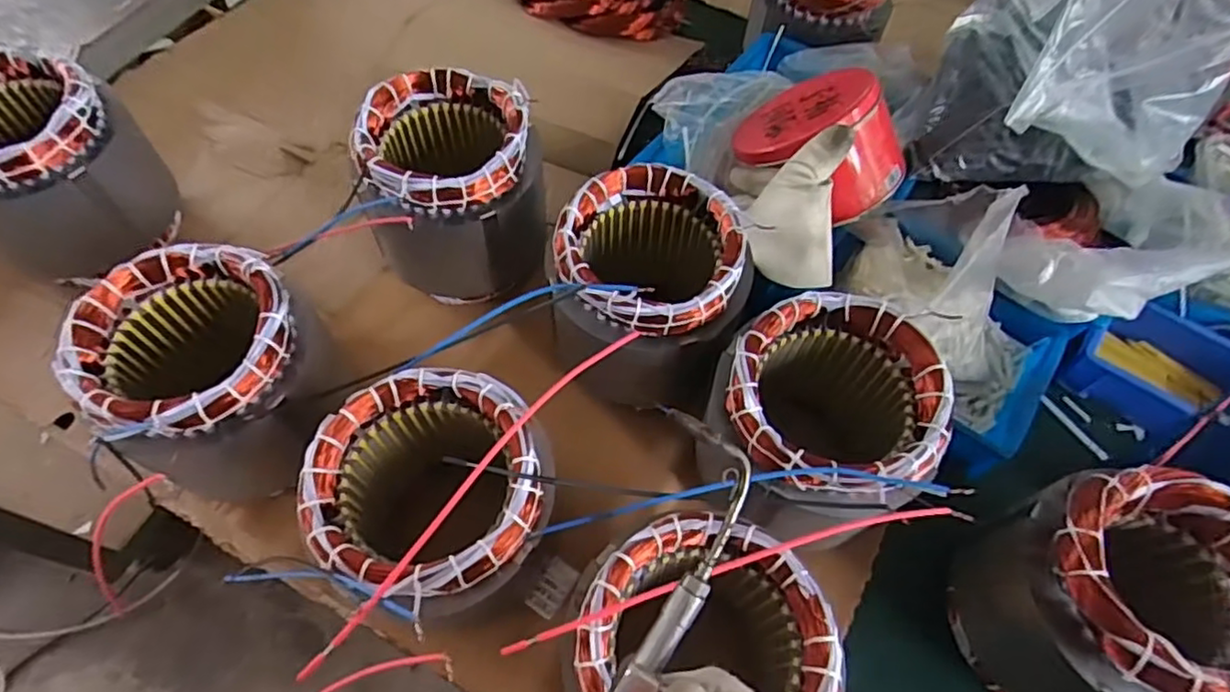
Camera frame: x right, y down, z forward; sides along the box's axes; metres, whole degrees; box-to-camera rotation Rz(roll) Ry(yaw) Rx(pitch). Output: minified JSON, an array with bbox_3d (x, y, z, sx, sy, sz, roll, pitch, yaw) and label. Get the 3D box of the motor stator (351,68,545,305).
[{"bbox_3d":[-0.141,-0.133,0.588,0.140,0.164,0.130,1,60,-2],"label":"motor stator"}]

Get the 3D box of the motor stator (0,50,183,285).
[{"bbox_3d":[-0.490,-0.157,0.578,0.144,0.138,0.139,-35,68,-20],"label":"motor stator"}]

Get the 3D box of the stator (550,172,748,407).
[{"bbox_3d":[0.025,-0.041,0.536,0.137,0.151,0.131,1,60,-2],"label":"stator"}]

